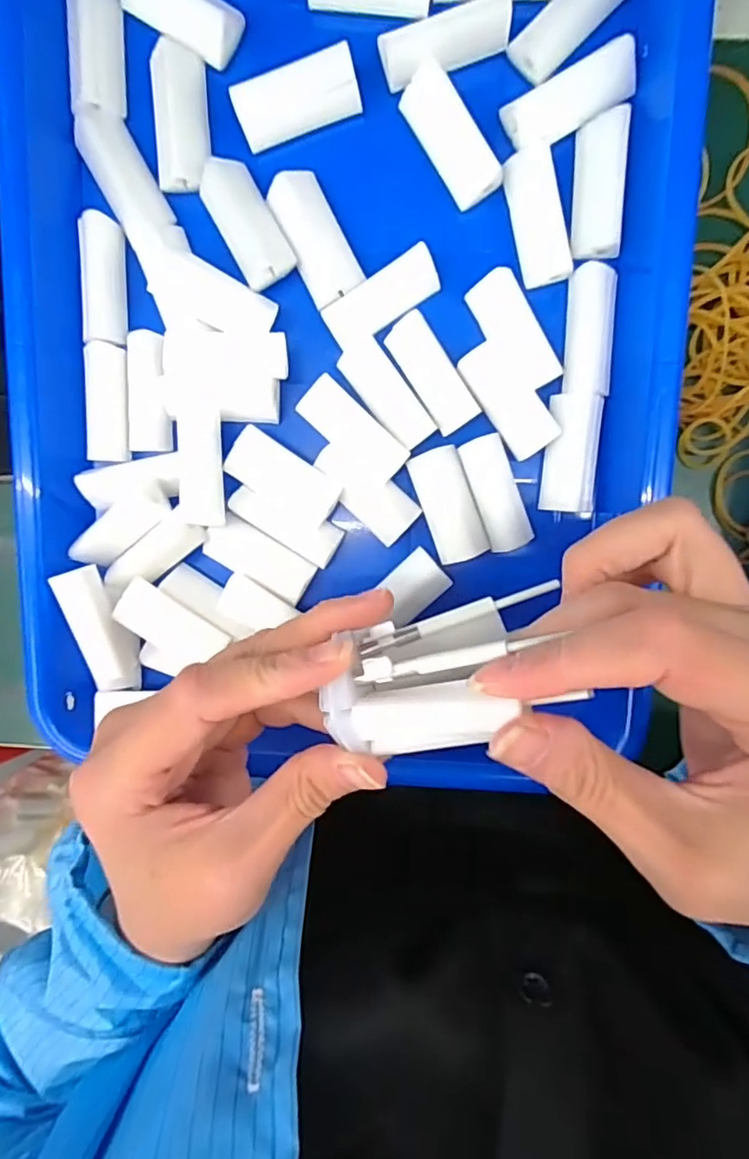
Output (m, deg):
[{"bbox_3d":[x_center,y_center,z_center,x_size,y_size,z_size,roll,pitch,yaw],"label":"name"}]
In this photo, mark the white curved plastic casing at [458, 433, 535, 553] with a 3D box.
[{"bbox_3d":[0.050,-0.035,0.237,0.018,0.004,0.046,-19,96,6],"label":"white curved plastic casing"}]

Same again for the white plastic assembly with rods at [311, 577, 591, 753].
[{"bbox_3d":[0.022,0.028,0.170,0.067,0.028,0.033,-12,96,5],"label":"white plastic assembly with rods"}]

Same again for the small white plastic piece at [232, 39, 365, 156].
[{"bbox_3d":[-0.028,-0.176,0.215,0.045,0.015,0.015,-19,96,6],"label":"small white plastic piece"}]

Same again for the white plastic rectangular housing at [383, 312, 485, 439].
[{"bbox_3d":[0.023,-0.081,0.233,0.018,0.005,0.046,-33,94,7],"label":"white plastic rectangular housing"}]

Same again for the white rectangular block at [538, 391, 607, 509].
[{"bbox_3d":[0.078,-0.049,0.230,0.020,0.010,0.044,6,98,3],"label":"white rectangular block"}]

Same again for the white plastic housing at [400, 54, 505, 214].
[{"bbox_3d":[0.028,-0.162,0.215,0.017,0.016,0.044,-37,94,7],"label":"white plastic housing"}]

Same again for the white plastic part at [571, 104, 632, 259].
[{"bbox_3d":[0.084,-0.144,0.216,0.018,0.011,0.046,2,97,3],"label":"white plastic part"}]

